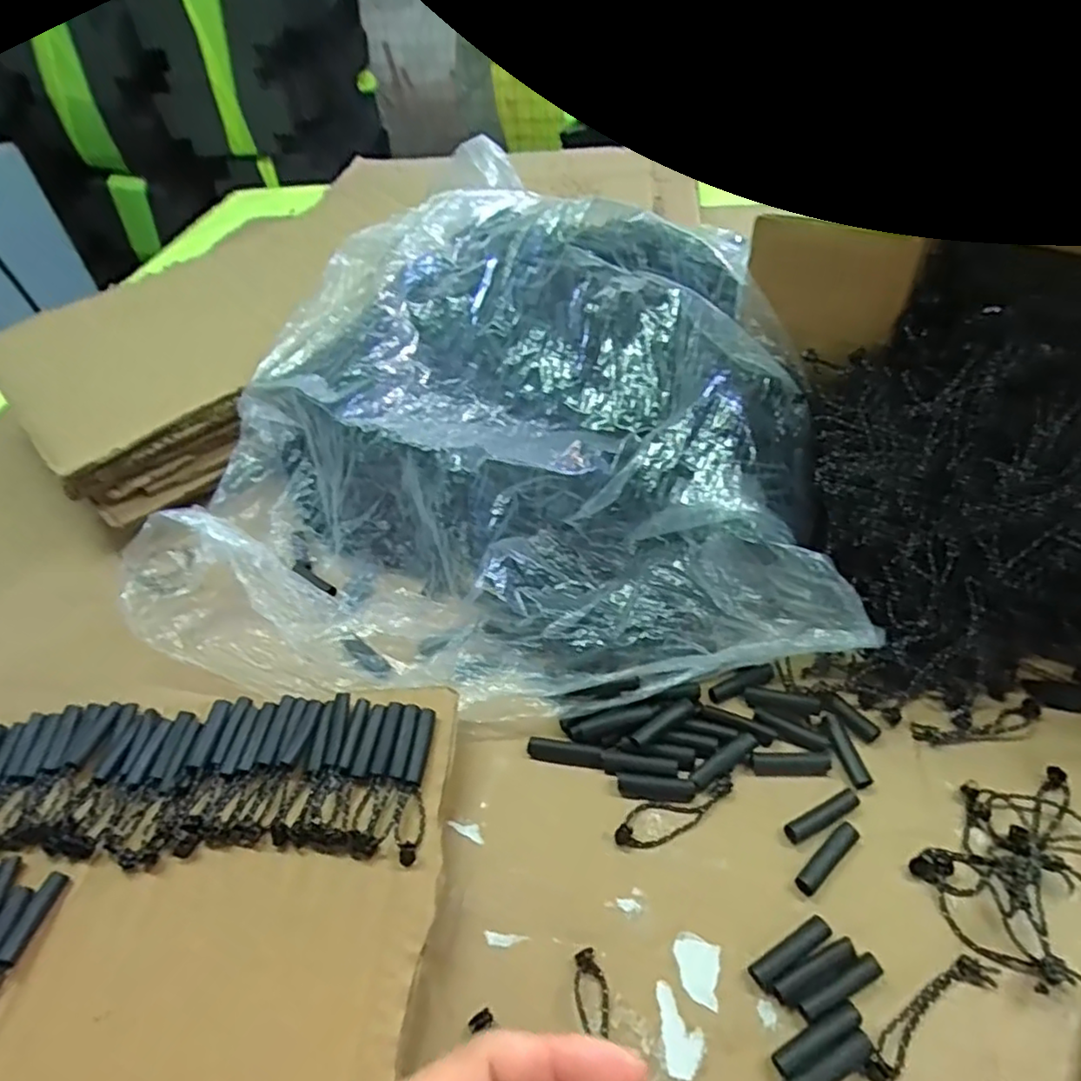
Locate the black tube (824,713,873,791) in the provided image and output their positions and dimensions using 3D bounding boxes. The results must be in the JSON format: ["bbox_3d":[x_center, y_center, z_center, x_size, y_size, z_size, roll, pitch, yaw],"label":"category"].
[{"bbox_3d":[0.151,0.104,0.328,0.009,0.006,0.037,-11,46,-4],"label":"black tube"}]

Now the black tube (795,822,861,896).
[{"bbox_3d":[0.128,0.141,0.296,0.038,0.006,0.009,-32,51,-23],"label":"black tube"}]

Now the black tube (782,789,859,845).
[{"bbox_3d":[0.130,0.128,0.308,0.038,0.006,0.010,-22,48,-15],"label":"black tube"}]

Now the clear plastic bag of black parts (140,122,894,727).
[{"bbox_3d":[-0.041,-0.116,0.474,0.408,0.109,0.455,-2,46,4],"label":"clear plastic bag of black parts"}]

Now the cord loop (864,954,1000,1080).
[{"bbox_3d":[0.149,0.183,0.257,0.066,0.007,0.014,-26,49,-18],"label":"cord loop"}]

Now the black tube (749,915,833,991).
[{"bbox_3d":[0.103,0.169,0.274,0.038,0.006,0.010,-26,49,-18],"label":"black tube"}]

